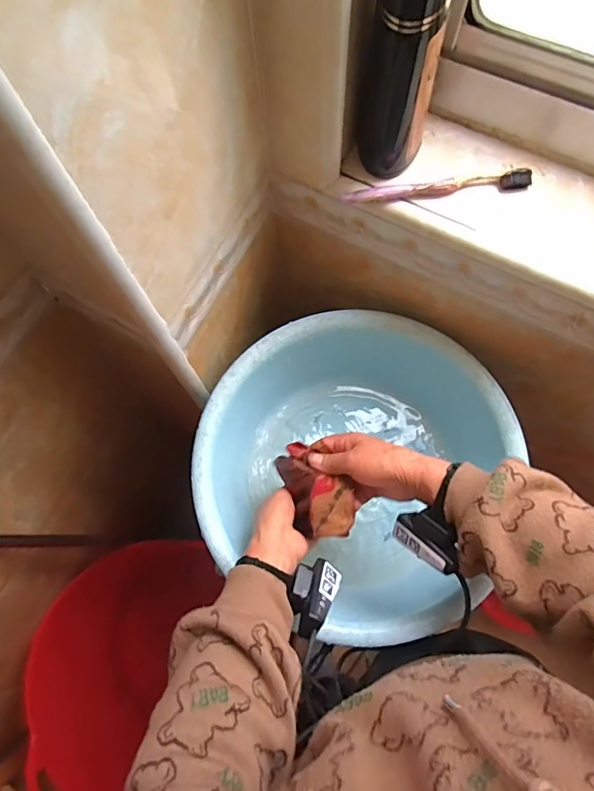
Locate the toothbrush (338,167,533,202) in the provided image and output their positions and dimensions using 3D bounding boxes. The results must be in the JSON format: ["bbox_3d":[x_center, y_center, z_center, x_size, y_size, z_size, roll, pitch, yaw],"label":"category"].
[{"bbox_3d":[0.134,-0.199,0.458,0.178,0.011,0.017,-6,71,0],"label":"toothbrush"}]

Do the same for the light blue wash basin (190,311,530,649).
[{"bbox_3d":[0.062,0.086,0.611,0.340,0.155,0.347,0,71,1],"label":"light blue wash basin"}]

